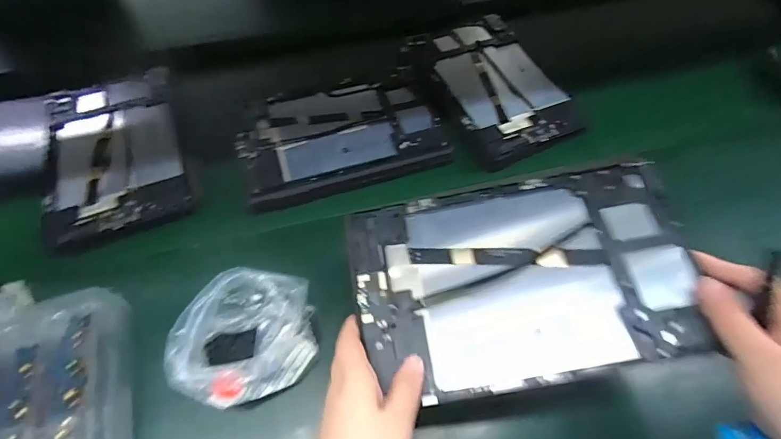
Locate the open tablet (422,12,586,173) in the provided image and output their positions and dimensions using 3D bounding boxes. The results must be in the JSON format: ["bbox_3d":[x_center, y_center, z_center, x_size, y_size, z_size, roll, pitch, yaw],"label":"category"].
[{"bbox_3d":[0.139,-0.183,0.564,0.155,0.011,0.251,-19,60,-13],"label":"open tablet"}]

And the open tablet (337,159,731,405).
[{"bbox_3d":[0.093,0.040,0.311,0.238,0.007,0.149,-11,62,2],"label":"open tablet"}]

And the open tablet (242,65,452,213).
[{"bbox_3d":[-0.059,-0.104,0.516,0.233,0.018,0.163,-15,62,-9],"label":"open tablet"}]

